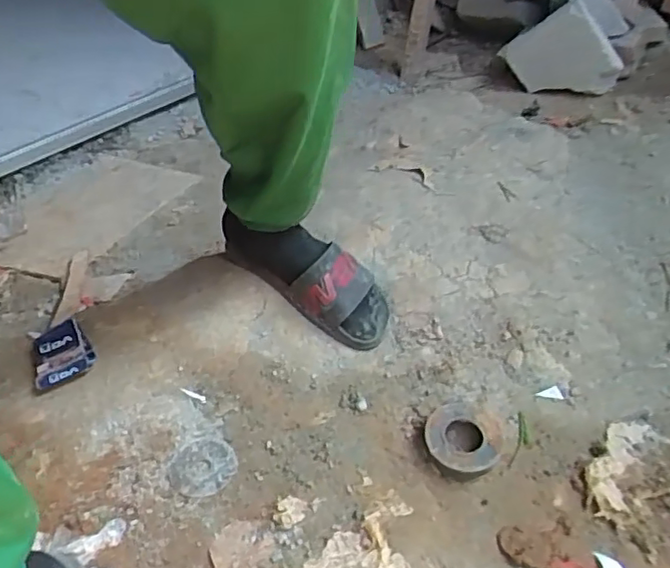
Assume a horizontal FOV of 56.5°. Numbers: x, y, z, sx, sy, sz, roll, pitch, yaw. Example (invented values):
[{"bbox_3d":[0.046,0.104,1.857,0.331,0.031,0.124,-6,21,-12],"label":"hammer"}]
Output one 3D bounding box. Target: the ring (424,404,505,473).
[{"bbox_3d":[0.143,0.172,0.694,0.084,0.028,0.090,-4,38,3],"label":"ring"}]

